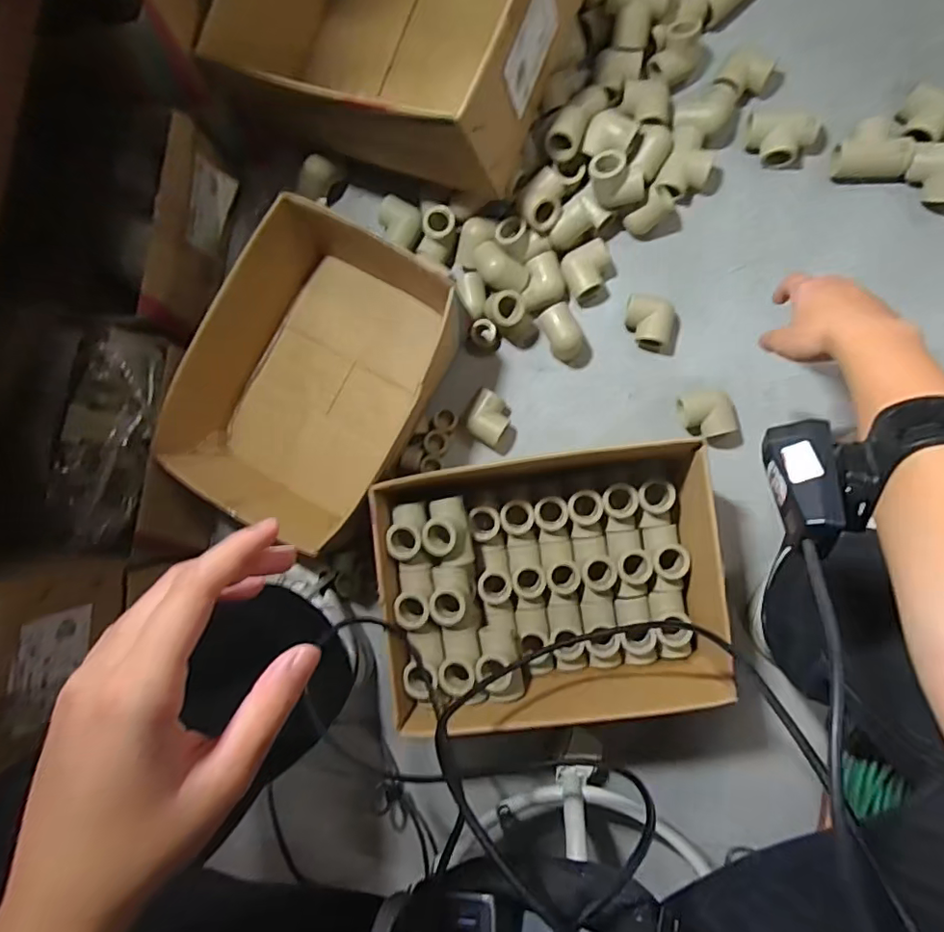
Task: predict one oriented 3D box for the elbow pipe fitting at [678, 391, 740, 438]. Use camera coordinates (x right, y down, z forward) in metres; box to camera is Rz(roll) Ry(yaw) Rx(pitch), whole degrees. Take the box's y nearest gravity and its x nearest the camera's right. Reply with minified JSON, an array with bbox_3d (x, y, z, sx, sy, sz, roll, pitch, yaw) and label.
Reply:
[{"bbox_3d":[0.245,-0.054,0.560,0.058,0.031,0.046,-12,87,7],"label":"elbow pipe fitting"}]

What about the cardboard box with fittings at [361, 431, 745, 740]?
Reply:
[{"bbox_3d":[0.070,0.108,0.527,0.286,0.129,0.220,-9,88,7],"label":"cardboard box with fittings"}]

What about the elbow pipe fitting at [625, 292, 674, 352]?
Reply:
[{"bbox_3d":[0.182,-0.148,0.559,0.047,0.031,0.047,11,90,7],"label":"elbow pipe fitting"}]

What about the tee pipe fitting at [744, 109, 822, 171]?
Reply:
[{"bbox_3d":[0.314,-0.335,0.554,0.065,0.036,0.038,10,90,7],"label":"tee pipe fitting"}]

